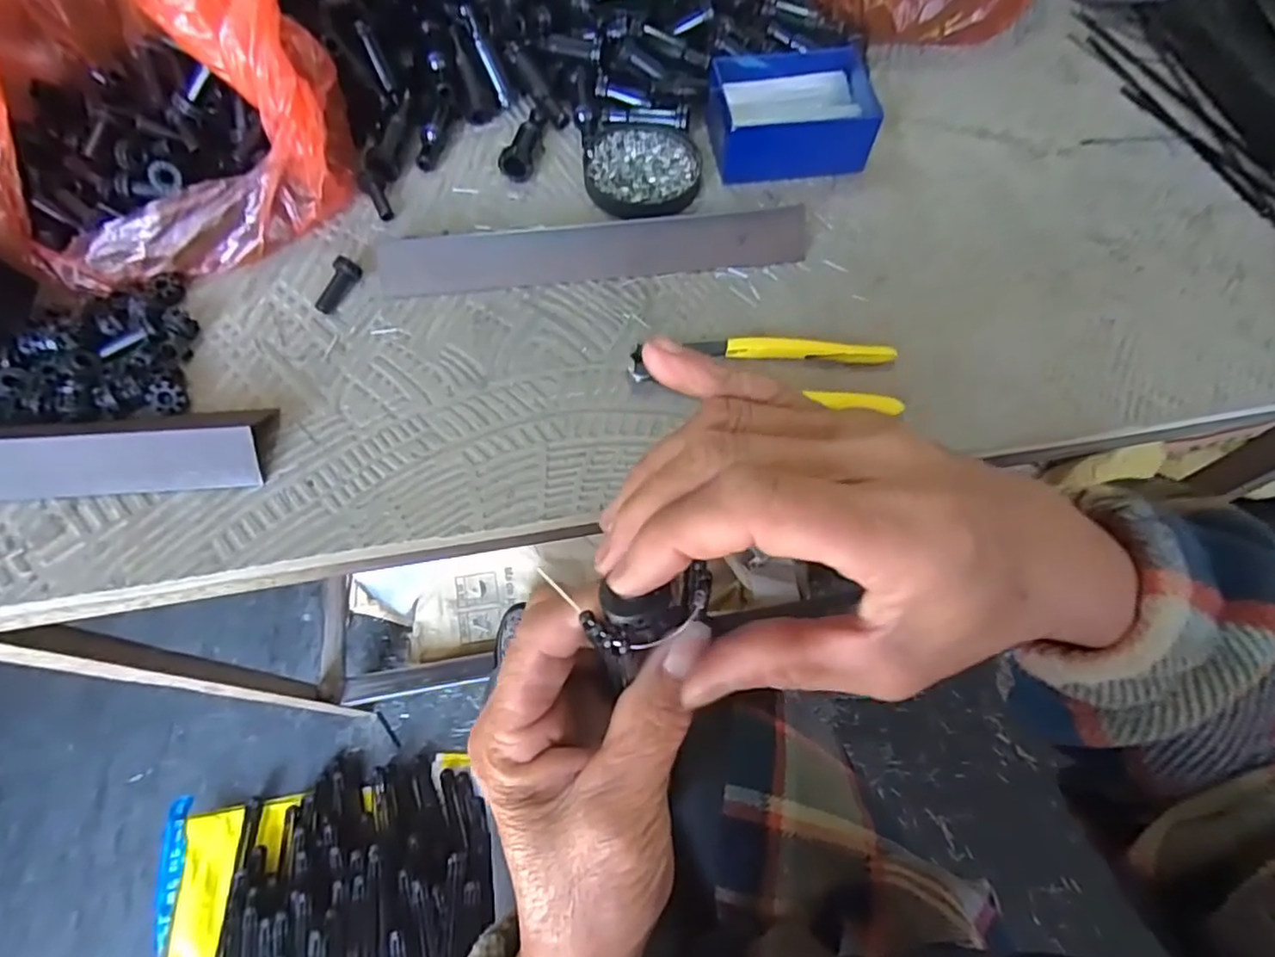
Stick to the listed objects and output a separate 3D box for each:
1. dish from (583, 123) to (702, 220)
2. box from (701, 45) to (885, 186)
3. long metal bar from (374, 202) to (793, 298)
[{"bbox_3d":[0.004,-0.226,0.472,0.082,0.014,0.082,0,66,-1],"label":"dish"},{"bbox_3d":[0.112,-0.272,0.478,0.115,0.050,0.087,-6,66,-3],"label":"box"},{"bbox_3d":[-0.026,-0.151,0.428,0.278,0.027,0.026,-8,66,-4],"label":"long metal bar"}]

